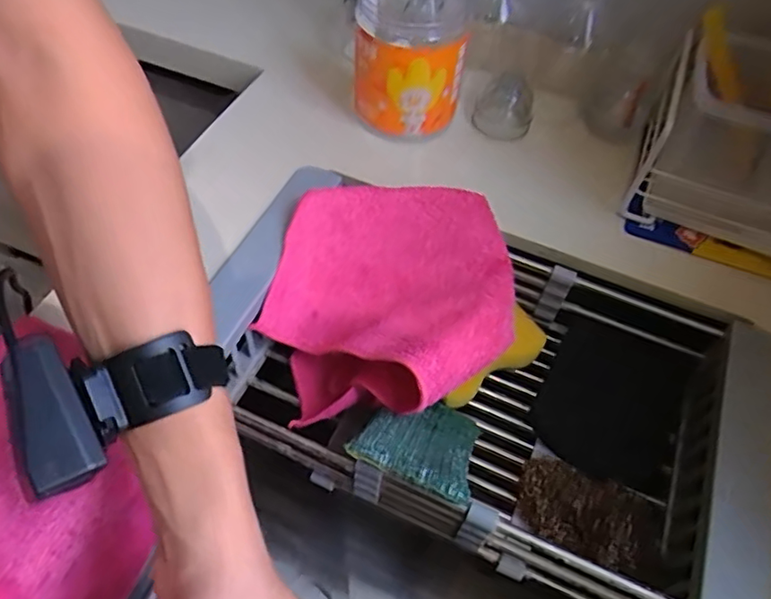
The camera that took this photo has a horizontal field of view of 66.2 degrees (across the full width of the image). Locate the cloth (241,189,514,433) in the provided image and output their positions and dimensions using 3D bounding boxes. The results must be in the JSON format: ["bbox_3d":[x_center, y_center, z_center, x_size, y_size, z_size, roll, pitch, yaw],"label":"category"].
[{"bbox_3d":[-0.001,0.008,0.463,0.175,0.107,0.173,10,55,4],"label":"cloth"}]

